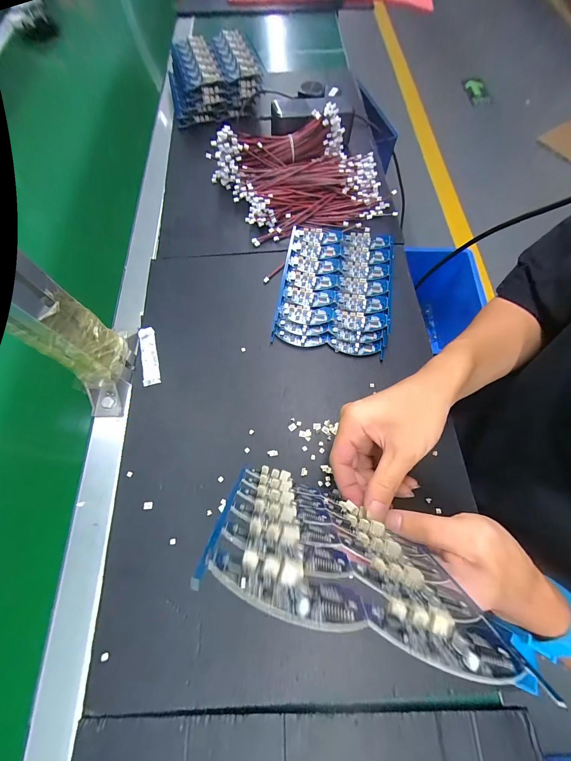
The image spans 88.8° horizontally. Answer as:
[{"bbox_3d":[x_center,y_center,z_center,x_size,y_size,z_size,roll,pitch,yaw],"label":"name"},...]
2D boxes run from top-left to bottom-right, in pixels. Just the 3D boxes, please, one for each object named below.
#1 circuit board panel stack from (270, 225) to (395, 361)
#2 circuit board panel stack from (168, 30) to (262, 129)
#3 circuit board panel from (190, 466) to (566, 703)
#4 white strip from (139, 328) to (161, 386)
[{"bbox_3d":[0.067,-0.126,0.388,0.141,0.023,0.181,9,69,5],"label":"circuit board panel stack"},{"bbox_3d":[-0.137,-0.553,0.536,0.161,0.071,0.140,-18,69,-6],"label":"circuit board panel stack"},{"bbox_3d":[0.032,0.091,0.176,0.137,0.149,0.009,18,89,-1],"label":"circuit board panel"},{"bbox_3d":[-0.167,-0.031,0.356,0.021,0.004,0.079,-14,69,-5],"label":"white strip"}]

